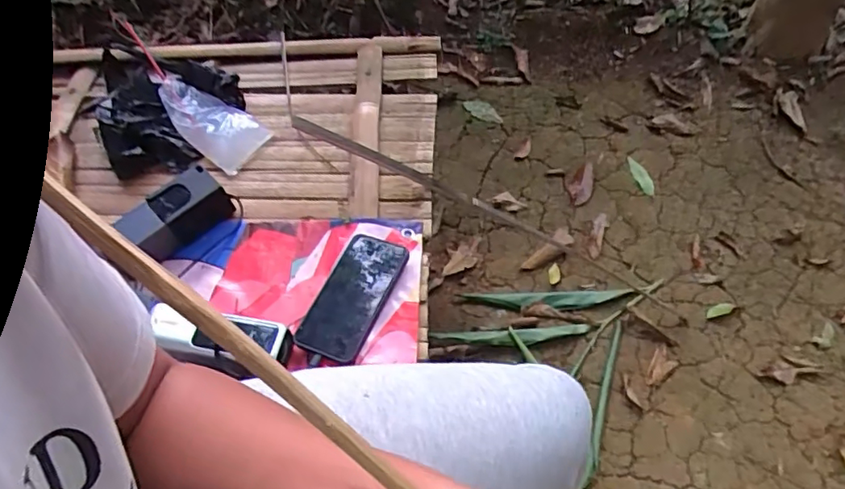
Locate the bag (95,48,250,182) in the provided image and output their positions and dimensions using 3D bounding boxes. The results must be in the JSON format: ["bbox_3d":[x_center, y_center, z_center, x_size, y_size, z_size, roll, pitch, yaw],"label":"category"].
[{"bbox_3d":[-0.361,-0.205,0.841,0.186,0.054,0.204,-18,57,-10],"label":"bag"}]

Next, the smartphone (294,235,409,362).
[{"bbox_3d":[-0.080,0.057,0.676,0.076,0.017,0.163,19,58,14],"label":"smartphone"}]

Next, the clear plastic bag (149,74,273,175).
[{"bbox_3d":[-0.313,-0.184,0.844,0.192,0.016,0.093,39,65,9],"label":"clear plastic bag"}]

